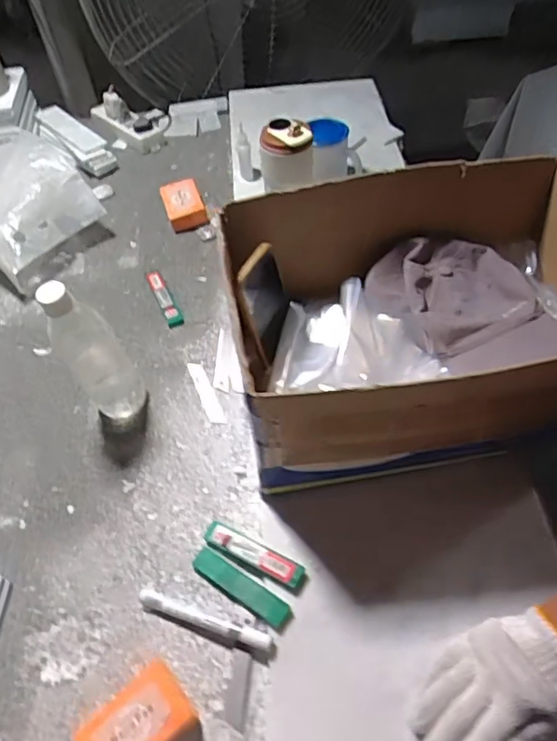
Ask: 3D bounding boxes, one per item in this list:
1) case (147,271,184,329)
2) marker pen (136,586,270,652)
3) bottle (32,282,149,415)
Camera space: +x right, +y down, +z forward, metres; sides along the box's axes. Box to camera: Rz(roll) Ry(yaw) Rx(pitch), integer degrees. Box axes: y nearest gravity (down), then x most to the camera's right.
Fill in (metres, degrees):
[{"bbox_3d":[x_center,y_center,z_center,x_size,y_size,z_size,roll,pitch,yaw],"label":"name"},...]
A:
[{"bbox_3d":[-0.173,-0.111,0.864,0.023,0.011,0.122,-21,55,-13],"label":"case"},{"bbox_3d":[-0.075,0.248,0.569,0.143,0.018,0.017,16,56,14],"label":"marker pen"},{"bbox_3d":[-0.220,-0.028,0.683,0.068,0.207,0.078,-35,60,-22],"label":"bottle"}]

